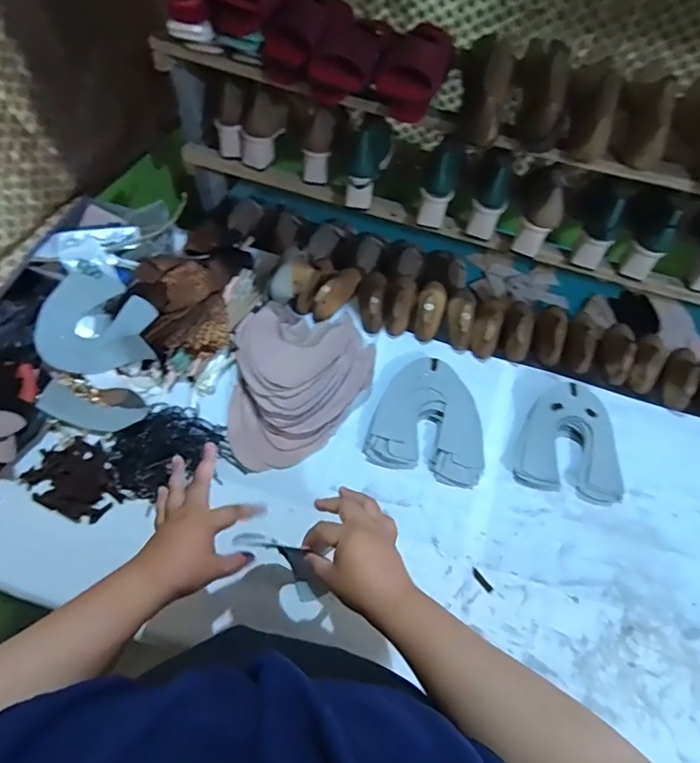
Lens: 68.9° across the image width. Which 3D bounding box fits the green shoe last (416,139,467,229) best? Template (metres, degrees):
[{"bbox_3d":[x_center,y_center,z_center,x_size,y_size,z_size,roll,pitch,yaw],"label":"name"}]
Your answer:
[{"bbox_3d":[0.155,-0.345,0.895,0.062,0.144,0.060,25,28,12],"label":"green shoe last"}]

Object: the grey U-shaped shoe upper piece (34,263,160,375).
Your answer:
[{"bbox_3d":[-0.405,-0.105,0.850,0.169,0.068,0.187,0,58,-4],"label":"grey U-shaped shoe upper piece"}]

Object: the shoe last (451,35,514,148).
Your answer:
[{"bbox_3d":[0.212,-0.473,0.778,0.072,0.089,0.254,13,57,4],"label":"shoe last"}]

